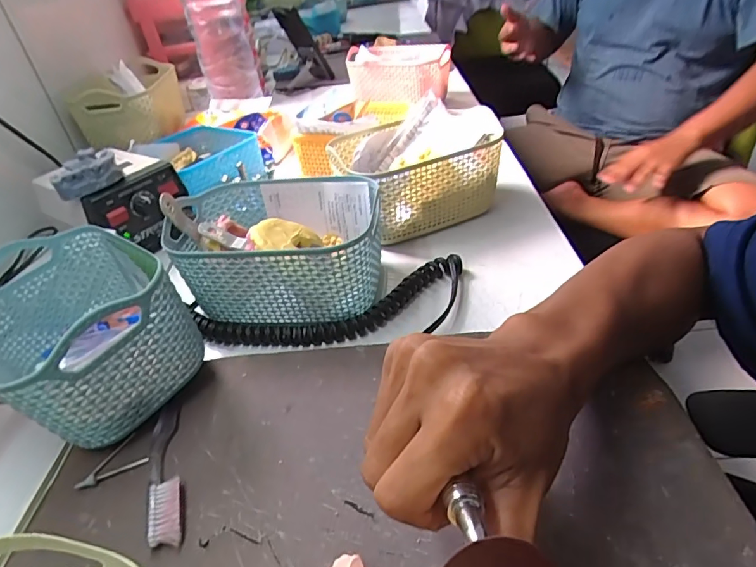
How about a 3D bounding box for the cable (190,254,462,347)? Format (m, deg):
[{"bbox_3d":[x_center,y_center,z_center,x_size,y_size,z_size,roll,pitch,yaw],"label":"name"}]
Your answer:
[{"bbox_3d":[-0.038,0.021,0.388,0.231,0.015,0.075,-9,37,-2],"label":"cable"}]

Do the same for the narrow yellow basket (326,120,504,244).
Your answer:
[{"bbox_3d":[0.031,-0.111,0.494,0.140,0.081,0.117,-21,39,-17],"label":"narrow yellow basket"}]

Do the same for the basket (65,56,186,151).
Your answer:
[{"bbox_3d":[-0.356,-0.268,0.692,0.110,0.077,0.214,-9,37,-2],"label":"basket"}]

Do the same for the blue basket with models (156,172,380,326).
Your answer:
[{"bbox_3d":[-0.084,-0.029,0.405,0.163,0.080,0.117,-1,38,9],"label":"blue basket with models"}]

